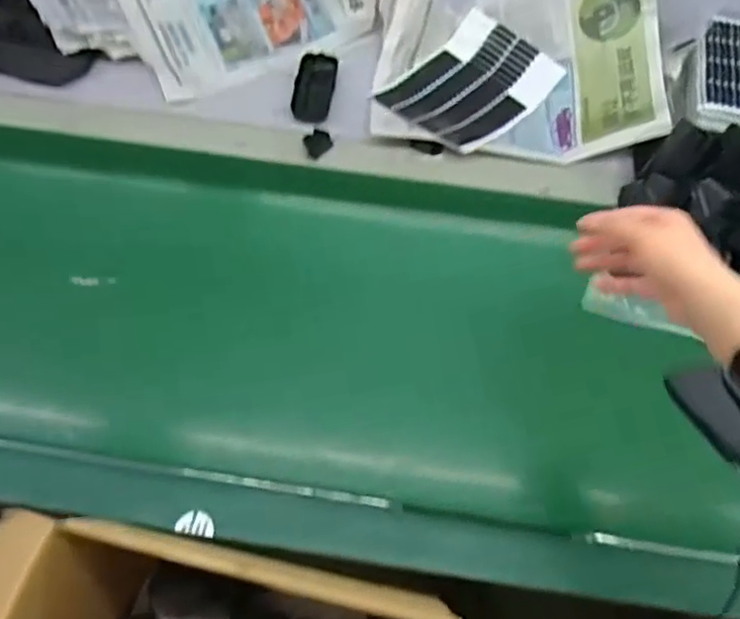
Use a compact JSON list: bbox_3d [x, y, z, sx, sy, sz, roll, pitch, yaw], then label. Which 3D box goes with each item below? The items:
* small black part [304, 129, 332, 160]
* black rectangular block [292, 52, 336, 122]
[{"bbox_3d":[-0.069,-0.213,0.802,0.030,0.012,0.039,39,71,16],"label":"small black part"},{"bbox_3d":[-0.072,-0.291,0.808,0.045,0.013,0.104,8,65,3],"label":"black rectangular block"}]

